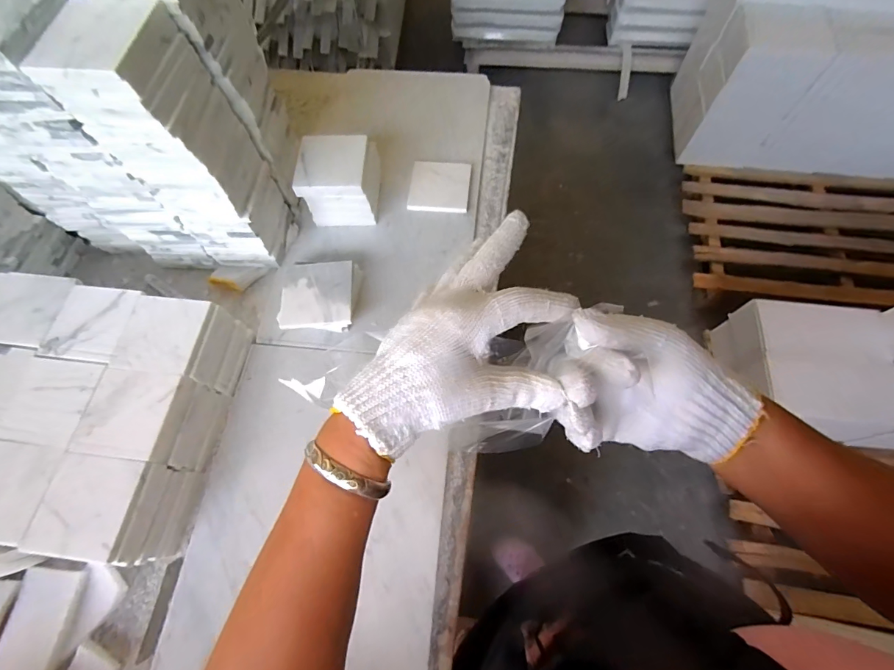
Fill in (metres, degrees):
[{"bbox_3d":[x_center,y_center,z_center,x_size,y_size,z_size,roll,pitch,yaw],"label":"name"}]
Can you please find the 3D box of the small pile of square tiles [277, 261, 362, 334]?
[{"bbox_3d":[-0.189,-0.055,0.604,0.111,0.036,0.105,-3,65,0],"label":"small pile of square tiles"}]

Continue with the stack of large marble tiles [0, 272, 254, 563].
[{"bbox_3d":[-0.581,0.082,0.538,0.529,0.109,0.309,7,65,5],"label":"stack of large marble tiles"}]

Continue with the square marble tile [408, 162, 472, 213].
[{"bbox_3d":[-0.011,-0.255,0.707,0.101,0.011,0.103,5,65,4],"label":"square marble tile"}]

